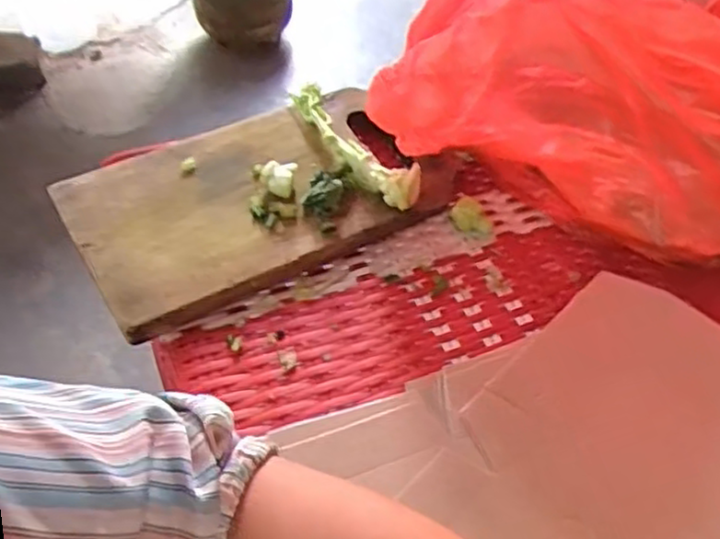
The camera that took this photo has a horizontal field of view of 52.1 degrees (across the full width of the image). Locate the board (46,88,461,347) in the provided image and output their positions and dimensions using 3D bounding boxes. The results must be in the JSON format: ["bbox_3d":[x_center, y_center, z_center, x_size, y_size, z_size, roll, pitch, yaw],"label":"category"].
[{"bbox_3d":[-0.074,-0.053,0.541,0.259,0.035,0.152,-26,56,-21],"label":"board"}]

